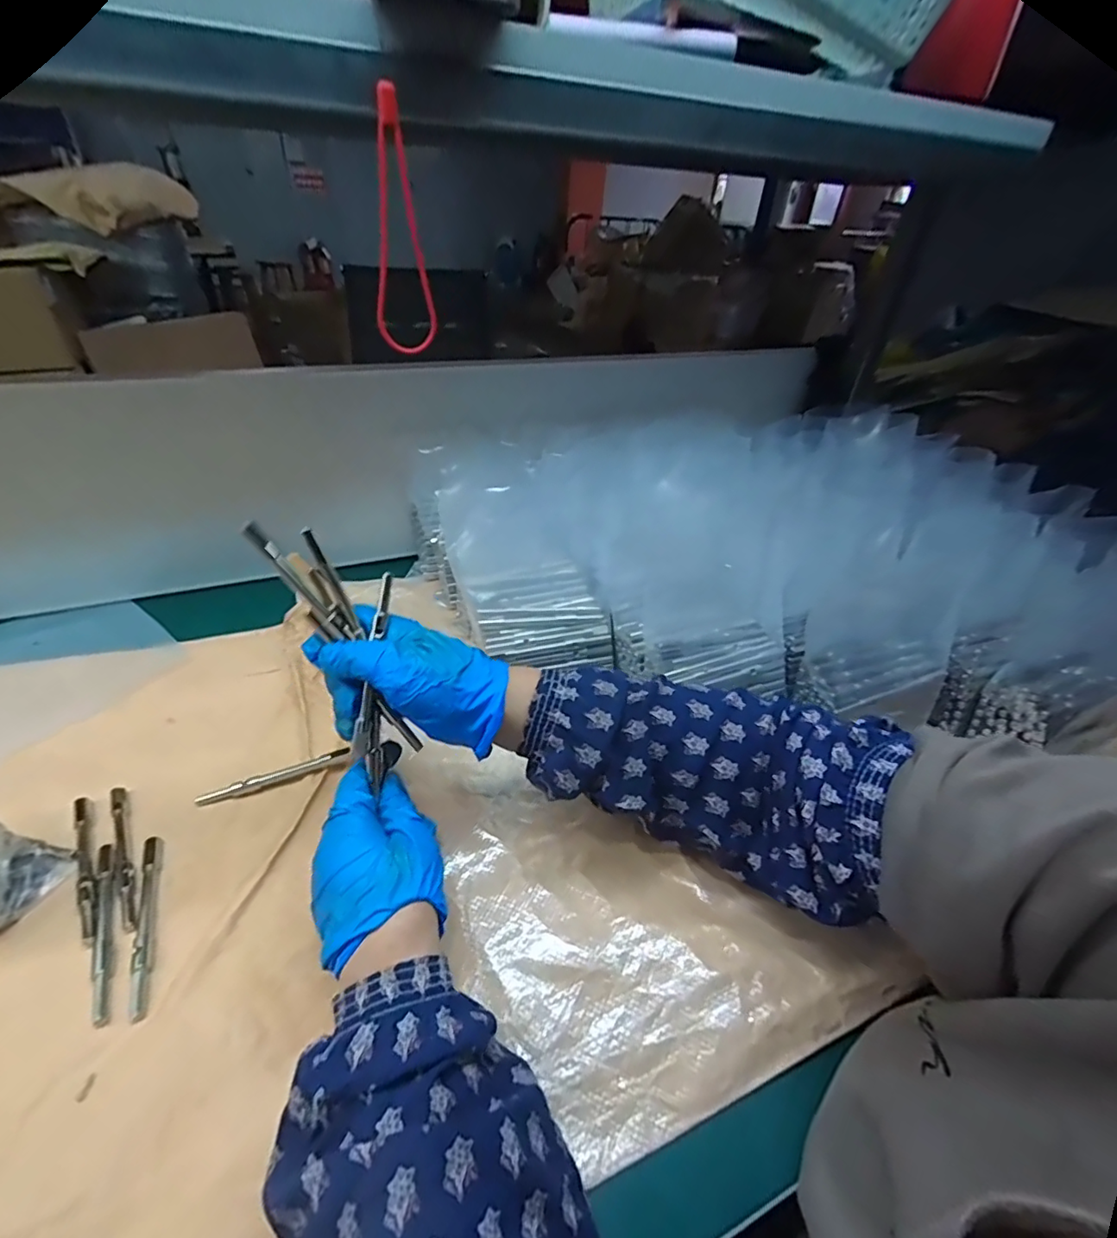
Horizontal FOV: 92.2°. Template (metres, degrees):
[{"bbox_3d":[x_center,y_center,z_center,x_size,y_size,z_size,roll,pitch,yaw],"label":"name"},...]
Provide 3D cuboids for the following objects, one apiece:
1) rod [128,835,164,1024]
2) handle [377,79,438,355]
[{"bbox_3d":[-0.257,0.186,0.336,0.012,0.006,0.113,-14,43,-22],"label":"rod"},{"bbox_3d":[-0.104,-0.250,0.348,0.037,0.139,0.015,-8,40,-14],"label":"handle"}]

